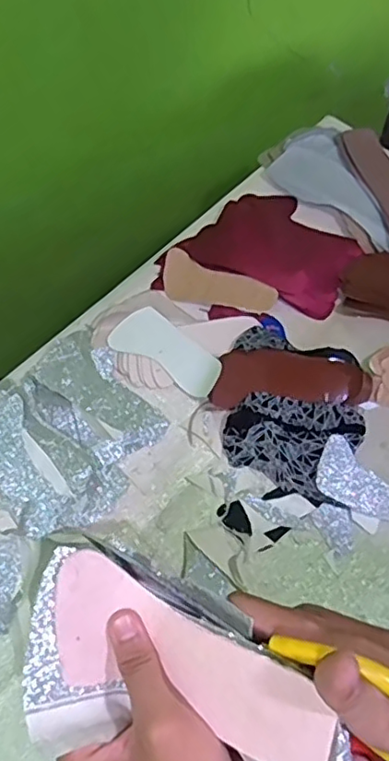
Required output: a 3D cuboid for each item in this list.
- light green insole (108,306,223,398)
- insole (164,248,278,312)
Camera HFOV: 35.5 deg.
[{"bbox_3d":[-0.035,-0.041,0.801,0.152,0.008,0.068,32,89,10],"label":"light green insole"},{"bbox_3d":[0.033,-0.135,0.865,0.166,0.017,0.067,18,87,11],"label":"insole"}]

